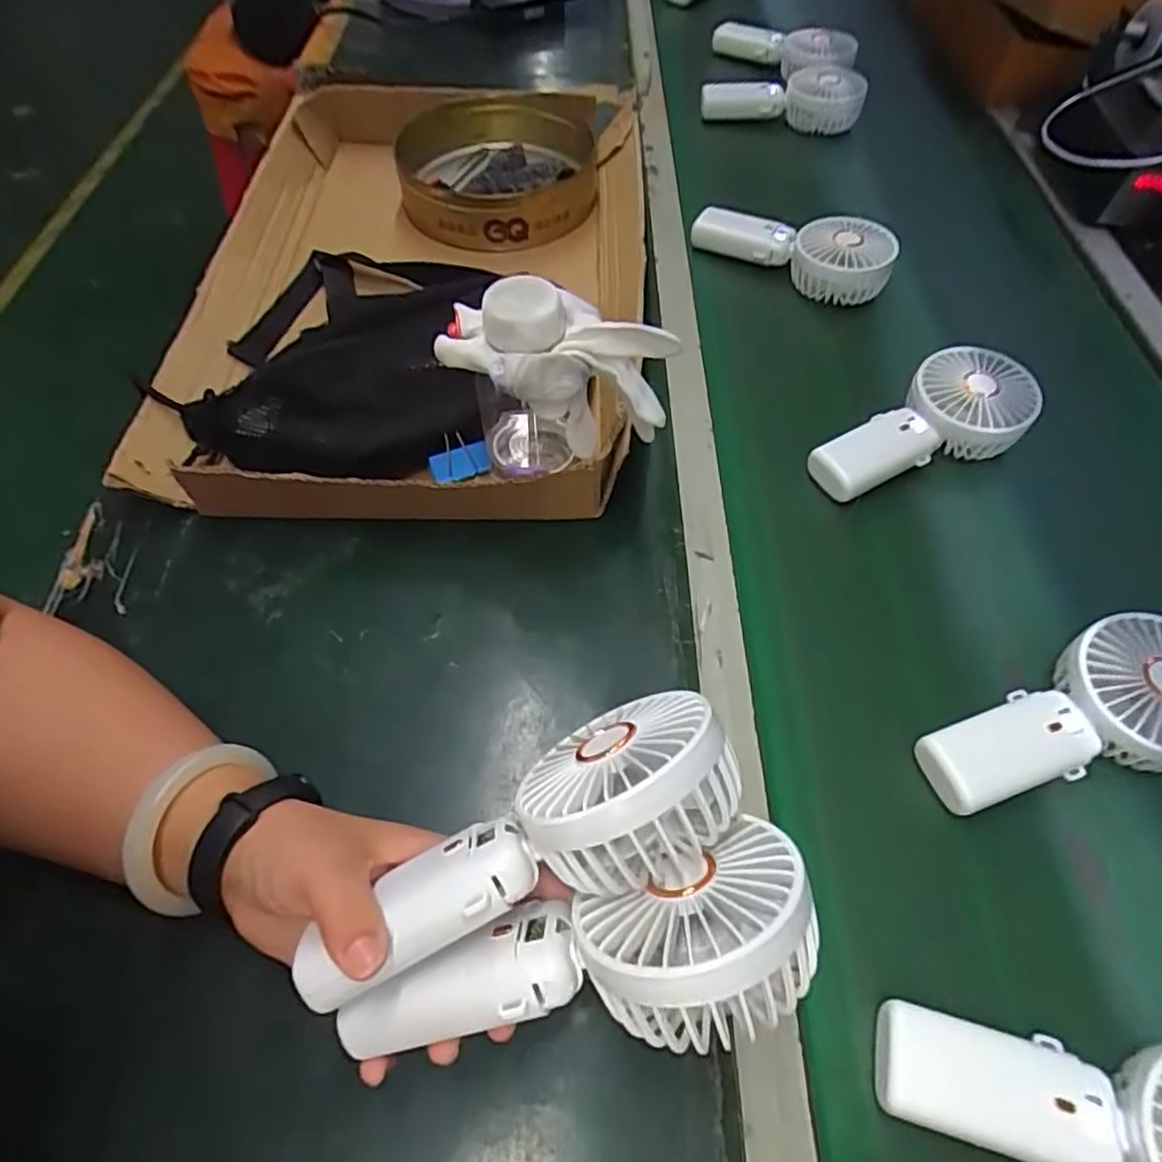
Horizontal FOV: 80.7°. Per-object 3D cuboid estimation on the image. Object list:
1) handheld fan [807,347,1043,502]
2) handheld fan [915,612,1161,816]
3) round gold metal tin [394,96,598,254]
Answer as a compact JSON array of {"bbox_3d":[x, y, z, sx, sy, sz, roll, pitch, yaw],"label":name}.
[{"bbox_3d":[0.257,-0.115,0.525,0.186,0.048,0.086,-27,63,-5],"label":"handheld fan"},{"bbox_3d":[0.286,0.080,0.388,0.180,0.042,0.083,-17,61,-15],"label":"handheld fan"},{"bbox_3d":[-0.081,-0.396,0.654,0.185,0.068,0.197,2,57,-3],"label":"round gold metal tin"}]

